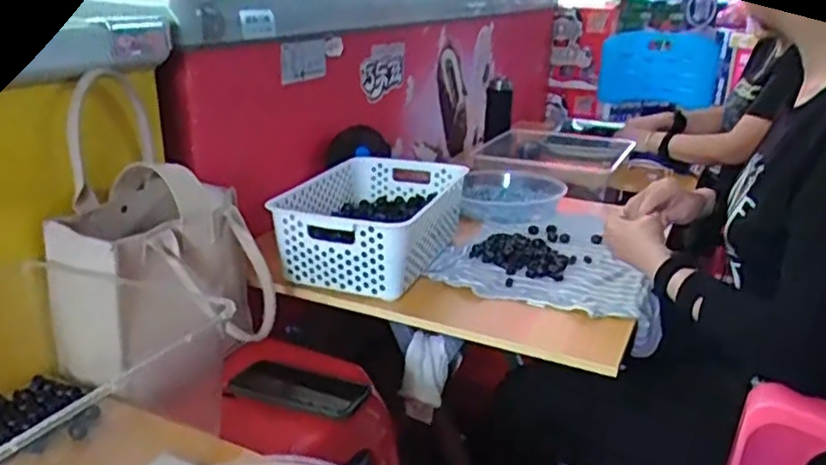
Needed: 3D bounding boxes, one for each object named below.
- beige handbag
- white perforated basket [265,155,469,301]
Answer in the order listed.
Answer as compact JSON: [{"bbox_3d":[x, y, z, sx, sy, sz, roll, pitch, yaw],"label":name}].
[{"bbox_3d":[-0.299,0.012,0.810,0.213,0.285,0.205,10,22,21],"label":"beige handbag"},{"bbox_3d":[-0.057,-0.019,0.990,0.208,0.108,0.274,9,21,18],"label":"white perforated basket"}]

